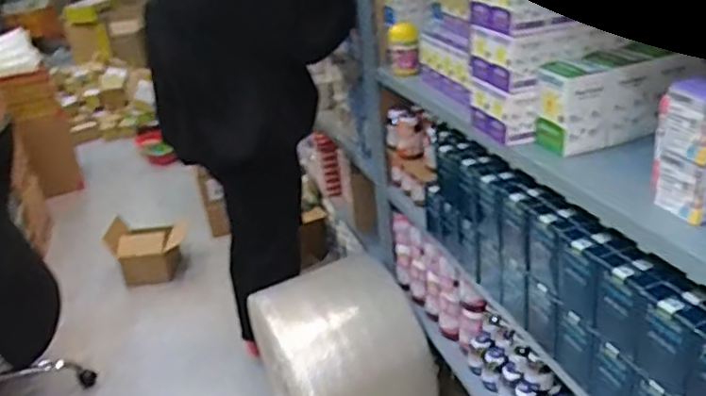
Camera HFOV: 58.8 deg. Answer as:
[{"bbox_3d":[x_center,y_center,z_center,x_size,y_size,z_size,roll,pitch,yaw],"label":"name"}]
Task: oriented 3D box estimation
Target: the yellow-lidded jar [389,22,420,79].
[{"bbox_3d":[0.121,-0.344,1.470,0.067,0.118,0.079,-3,26,7],"label":"yellow-lidded jar"}]

